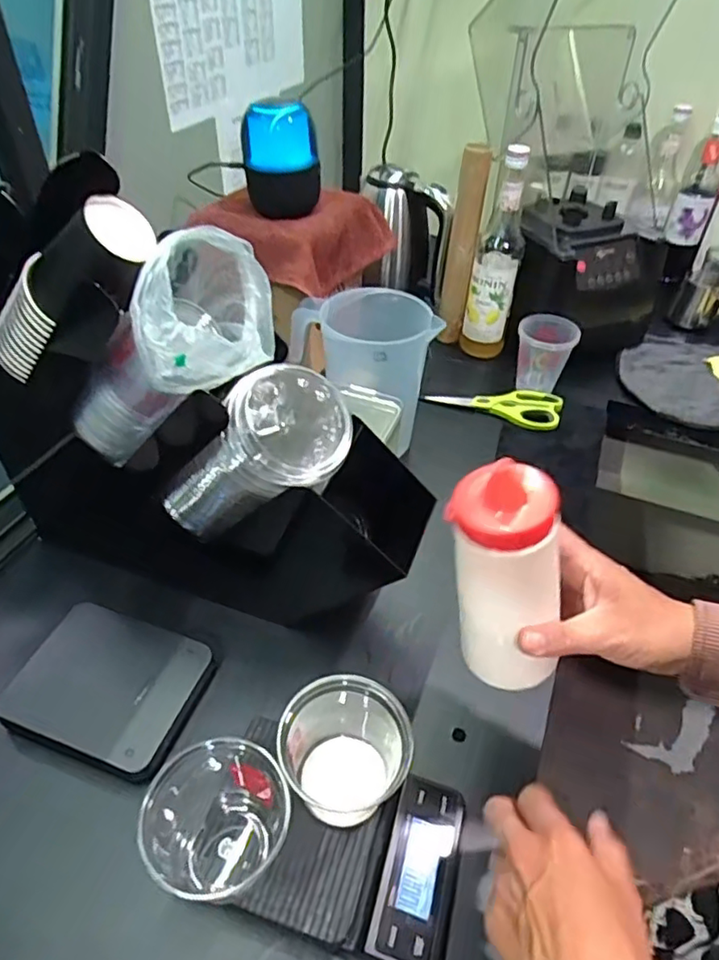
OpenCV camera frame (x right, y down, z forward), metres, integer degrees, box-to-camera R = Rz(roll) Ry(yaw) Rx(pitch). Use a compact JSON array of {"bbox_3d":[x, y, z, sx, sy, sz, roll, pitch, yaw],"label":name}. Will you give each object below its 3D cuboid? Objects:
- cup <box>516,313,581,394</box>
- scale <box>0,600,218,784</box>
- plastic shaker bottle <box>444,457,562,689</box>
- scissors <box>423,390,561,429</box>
[{"bbox_3d":[0.282,-0.190,0.926,0.081,0.101,0.090,11,44,9],"label":"cup"},{"bbox_3d":[-0.235,0.193,0.562,0.154,0.032,0.128,15,45,13],"label":"scale"},{"bbox_3d":[0.095,0.071,0.400,0.065,0.177,0.057,22,45,37],"label":"plastic shaker bottle"},{"bbox_3d":[0.206,-0.118,0.917,0.198,0.017,0.071,11,44,9],"label":"scissors"}]

